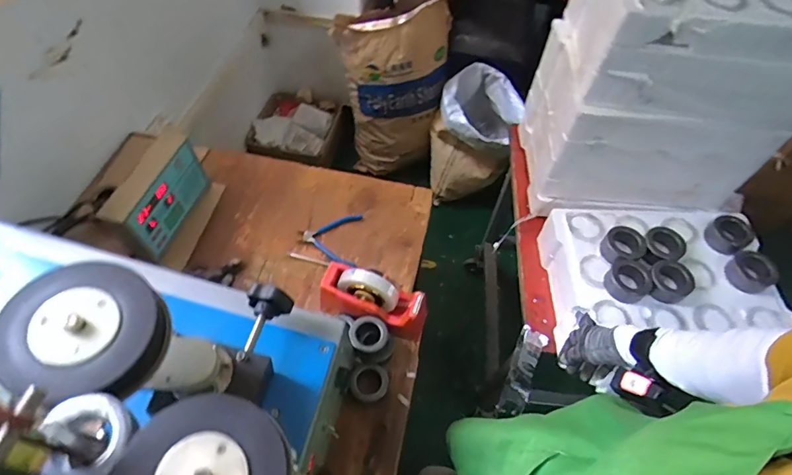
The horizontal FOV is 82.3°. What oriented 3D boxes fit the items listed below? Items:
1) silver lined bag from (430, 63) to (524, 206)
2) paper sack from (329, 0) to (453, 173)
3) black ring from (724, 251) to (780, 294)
[{"bbox_3d":[0.294,-0.385,1.790,0.304,0.418,0.325,12,56,5],"label":"silver lined bag"},{"bbox_3d":[-0.017,-0.539,1.709,0.381,0.660,0.215,8,56,2],"label":"paper sack"},{"bbox_3d":[0.638,0.062,0.820,0.069,0.040,0.074,2,56,-3],"label":"black ring"}]

